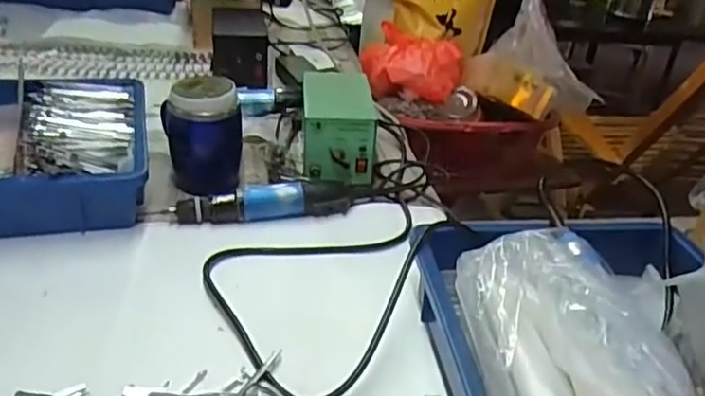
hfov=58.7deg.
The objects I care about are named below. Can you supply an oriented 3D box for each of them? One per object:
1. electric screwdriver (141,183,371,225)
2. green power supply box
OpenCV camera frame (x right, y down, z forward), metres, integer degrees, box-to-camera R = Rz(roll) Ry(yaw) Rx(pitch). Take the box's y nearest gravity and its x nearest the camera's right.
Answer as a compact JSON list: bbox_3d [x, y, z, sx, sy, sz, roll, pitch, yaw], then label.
[{"bbox_3d":[-0.105,0.002,0.724,0.261,0.034,0.036,-3,31,-12],"label":"electric screwdriver"},{"bbox_3d":[-0.023,-0.099,0.841,0.094,0.088,0.159,1,31,-6],"label":"green power supply box"}]

